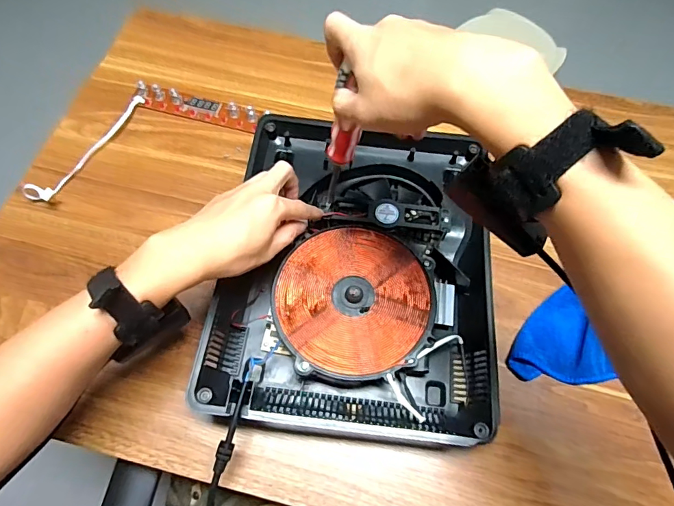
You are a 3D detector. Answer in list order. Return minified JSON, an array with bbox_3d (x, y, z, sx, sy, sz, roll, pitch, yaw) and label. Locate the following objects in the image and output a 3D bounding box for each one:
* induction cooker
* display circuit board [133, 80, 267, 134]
[{"bbox_3d":[0.024,0.008,0.474,0.270,0.048,0.341,6,65,3],"label":"induction cooker"},{"bbox_3d":[-0.186,-0.196,0.600,0.178,0.017,0.035,14,66,6],"label":"display circuit board"}]

